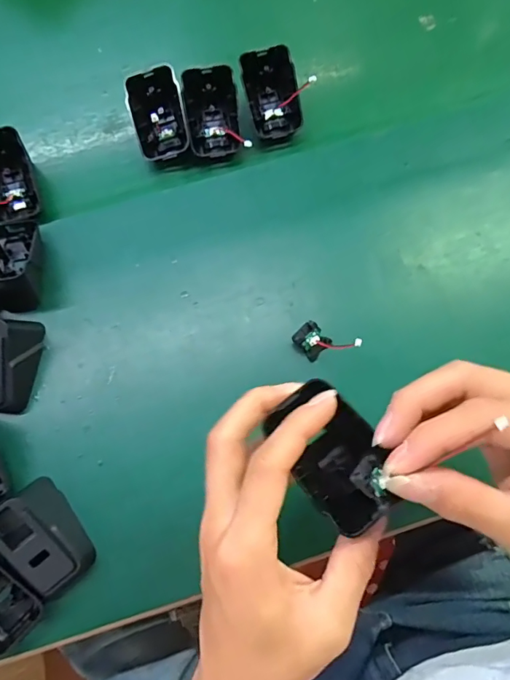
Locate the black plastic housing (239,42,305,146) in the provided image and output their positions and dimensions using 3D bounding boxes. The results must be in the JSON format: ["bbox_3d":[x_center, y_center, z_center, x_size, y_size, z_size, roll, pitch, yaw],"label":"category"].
[{"bbox_3d":[0.014,-0.204,0.387,0.043,0.025,0.072,-12,107,-6],"label":"black plastic housing"}]

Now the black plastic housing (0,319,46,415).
[{"bbox_3d":[-0.178,0.015,0.319,0.040,0.039,0.067,6,73,2],"label":"black plastic housing"}]

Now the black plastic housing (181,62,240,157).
[{"bbox_3d":[-0.036,-0.188,0.382,0.042,0.036,0.063,-7,73,-2],"label":"black plastic housing"}]

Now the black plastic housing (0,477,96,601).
[{"bbox_3d":[-0.135,0.123,0.289,0.037,0.037,0.067,-35,75,-10],"label":"black plastic housing"}]

